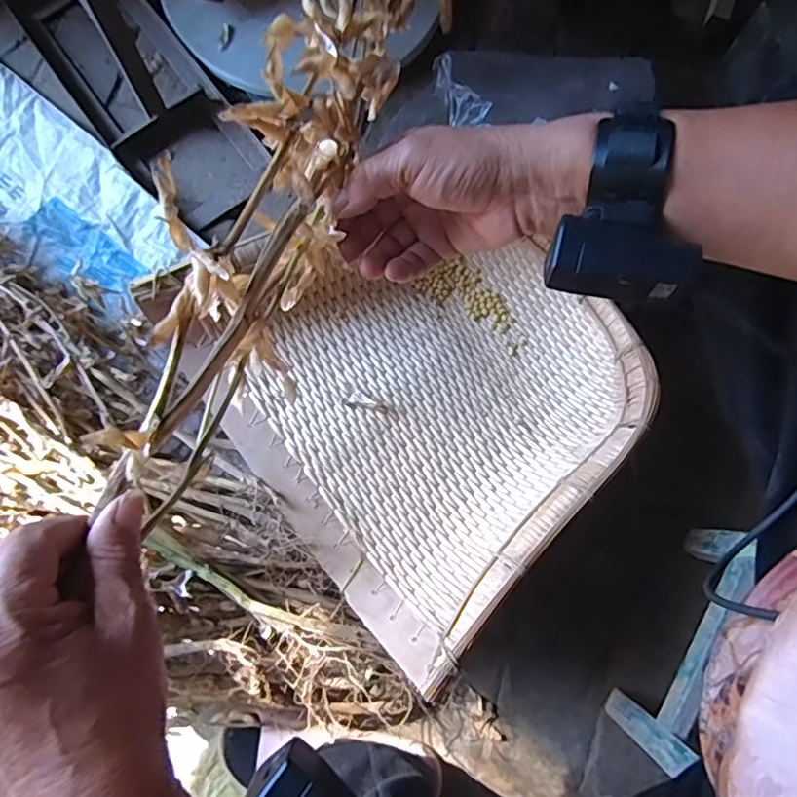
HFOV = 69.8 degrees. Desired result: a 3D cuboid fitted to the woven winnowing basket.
[{"bbox_3d":[0.024,0.009,0.607,0.370,0.118,0.380,42,66,10],"label":"woven winnowing basket"}]

